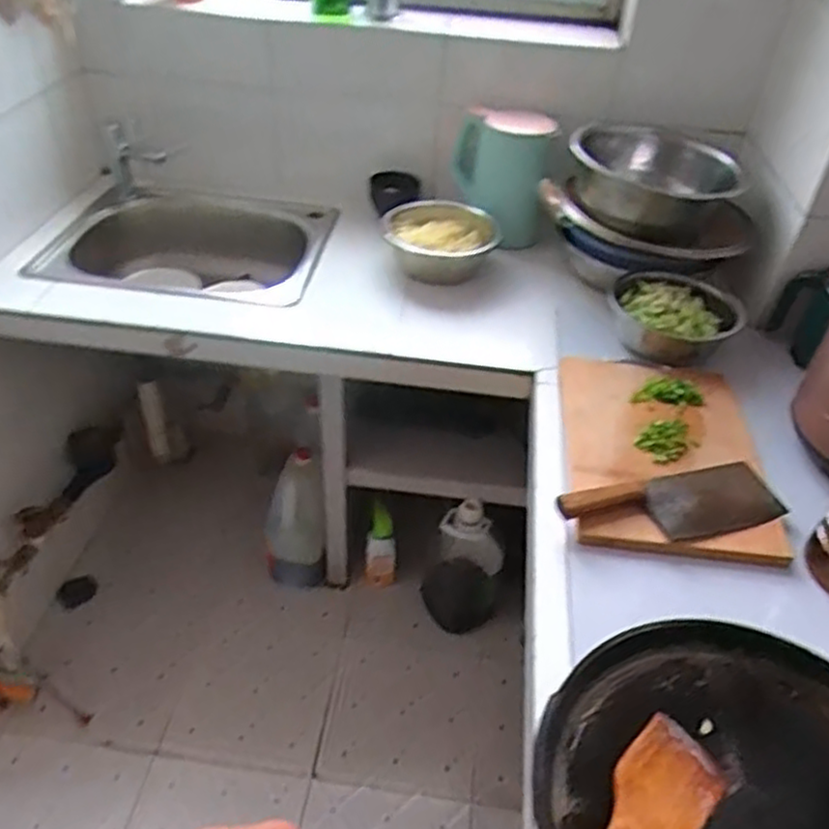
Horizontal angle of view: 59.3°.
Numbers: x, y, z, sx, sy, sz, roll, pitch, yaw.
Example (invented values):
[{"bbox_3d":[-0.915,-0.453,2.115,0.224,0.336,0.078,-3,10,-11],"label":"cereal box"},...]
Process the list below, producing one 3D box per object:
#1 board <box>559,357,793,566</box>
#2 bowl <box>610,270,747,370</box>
[{"bbox_3d":[0.326,0.041,0.968,0.238,0.028,0.357,6,41,3],"label":"board"},{"bbox_3d":[0.411,-0.152,1.162,0.199,0.081,0.176,12,41,10],"label":"bowl"}]

